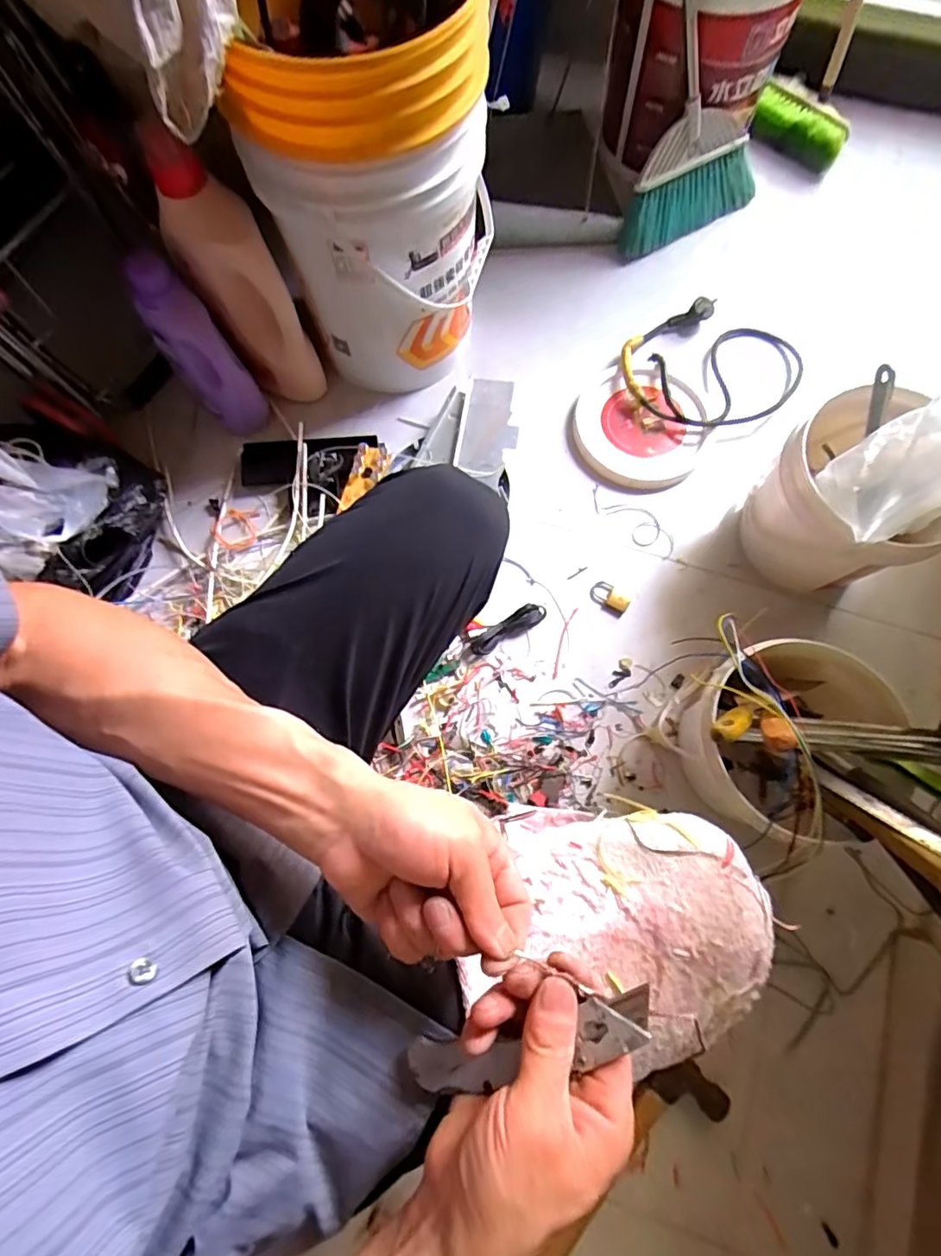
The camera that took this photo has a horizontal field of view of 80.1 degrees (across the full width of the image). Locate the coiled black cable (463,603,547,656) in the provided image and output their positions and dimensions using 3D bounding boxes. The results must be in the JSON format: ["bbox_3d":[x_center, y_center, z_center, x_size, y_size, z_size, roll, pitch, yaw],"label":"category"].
[{"bbox_3d":[0.054,0.001,0.830,0.124,0.016,0.037,-26,75,-8],"label":"coiled black cable"}]

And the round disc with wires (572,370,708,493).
[{"bbox_3d":[0.276,-0.330,0.919,0.204,0.030,0.210,0,73,-1],"label":"round disc with wires"}]

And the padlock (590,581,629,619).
[{"bbox_3d":[0.211,-0.045,0.847,0.061,0.013,0.036,42,77,11],"label":"padlock"}]

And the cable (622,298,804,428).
[{"bbox_3d":[0.393,-0.427,0.934,0.280,0.042,0.246,26,74,7],"label":"cable"}]

